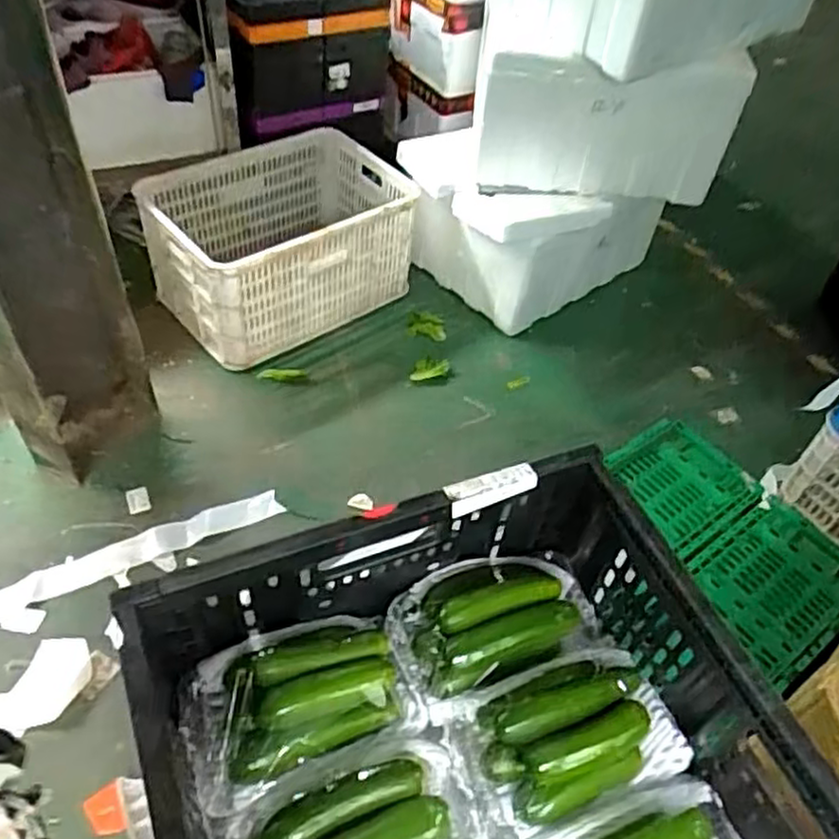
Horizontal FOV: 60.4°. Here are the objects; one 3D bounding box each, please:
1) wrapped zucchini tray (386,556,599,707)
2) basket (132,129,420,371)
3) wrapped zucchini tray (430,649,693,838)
[{"bbox_3d":[0.069,0.170,0.624,0.179,0.064,0.107,-14,51,-16],"label":"wrapped zucchini tray"},{"bbox_3d":[-0.359,-0.469,1.898,0.611,0.322,0.485,-27,56,-25],"label":"basket"},{"bbox_3d":[0.108,0.241,0.554,0.193,0.060,0.112,-12,51,-14],"label":"wrapped zucchini tray"}]

